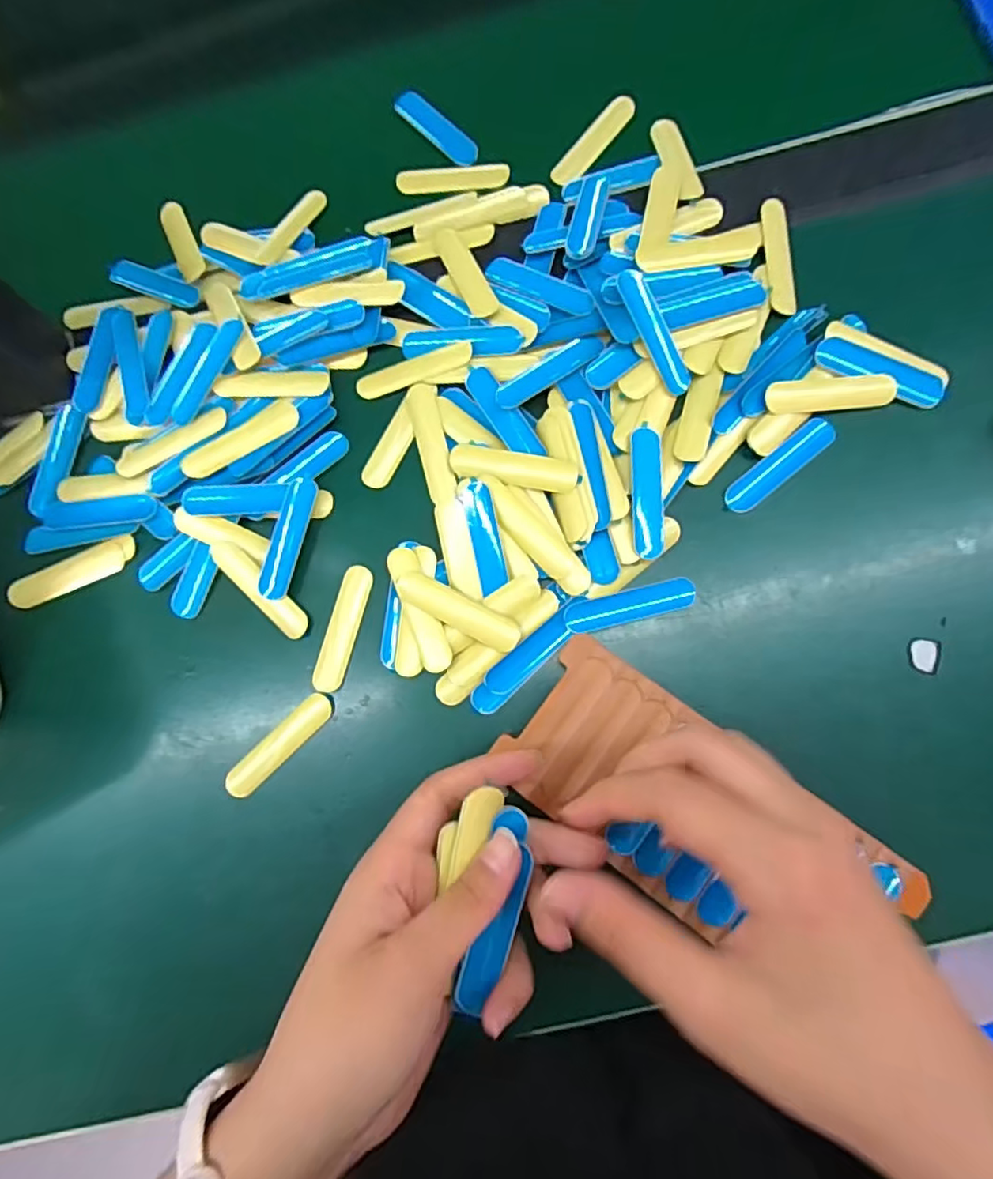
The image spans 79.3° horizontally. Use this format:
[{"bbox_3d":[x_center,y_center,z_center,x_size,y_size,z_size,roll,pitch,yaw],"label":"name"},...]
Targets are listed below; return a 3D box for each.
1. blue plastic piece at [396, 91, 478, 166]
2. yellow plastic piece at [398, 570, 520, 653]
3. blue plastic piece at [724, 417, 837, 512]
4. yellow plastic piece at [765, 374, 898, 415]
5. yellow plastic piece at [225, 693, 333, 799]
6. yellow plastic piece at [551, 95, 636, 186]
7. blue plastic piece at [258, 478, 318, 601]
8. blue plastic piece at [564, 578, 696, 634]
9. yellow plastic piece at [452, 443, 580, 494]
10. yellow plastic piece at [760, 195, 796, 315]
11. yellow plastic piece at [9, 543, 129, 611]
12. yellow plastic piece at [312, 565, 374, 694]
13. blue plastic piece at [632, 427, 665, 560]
[{"bbox_3d":[-0.035,-0.265,0.343,0.016,0.006,0.060,-45,81,-2],"label":"blue plastic piece"},{"bbox_3d":[-0.018,0.010,0.288,0.063,0.004,0.016,28,85,8],"label":"yellow plastic piece"},{"bbox_3d":[0.137,-0.060,0.288,0.061,0.004,0.016,-39,80,-1],"label":"blue plastic piece"},{"bbox_3d":[0.160,-0.094,0.287,0.060,0.004,0.016,-7,81,4],"label":"yellow plastic piece"},{"bbox_3d":[-0.105,0.075,0.288,0.062,0.005,0.014,-45,81,-2],"label":"yellow plastic piece"},{"bbox_3d":[0.054,-0.250,0.334,0.015,0.005,0.063,40,87,9],"label":"yellow plastic piece"},{"bbox_3d":[-0.104,-0.026,0.298,0.015,0.006,0.061,13,83,7],"label":"blue plastic piece"},{"bbox_3d":[0.063,0.007,0.282,0.061,0.007,0.014,-15,81,3],"label":"blue plastic piece"},{"bbox_3d":[0.009,-0.059,0.290,0.064,0.011,0.016,15,83,7],"label":"yellow plastic piece"},{"bbox_3d":[0.142,-0.168,0.301,0.013,0.004,0.061,-2,82,5],"label":"yellow plastic piece"},{"bbox_3d":[-0.222,-0.009,0.311,0.061,0.009,0.016,-22,80,2],"label":"yellow plastic piece"},{"bbox_3d":[-0.076,0.019,0.294,0.016,0.004,0.062,14,83,7],"label":"yellow plastic piece"},{"bbox_3d":[0.071,-0.045,0.283,0.015,0.011,0.061,0,82,5],"label":"blue plastic piece"}]

